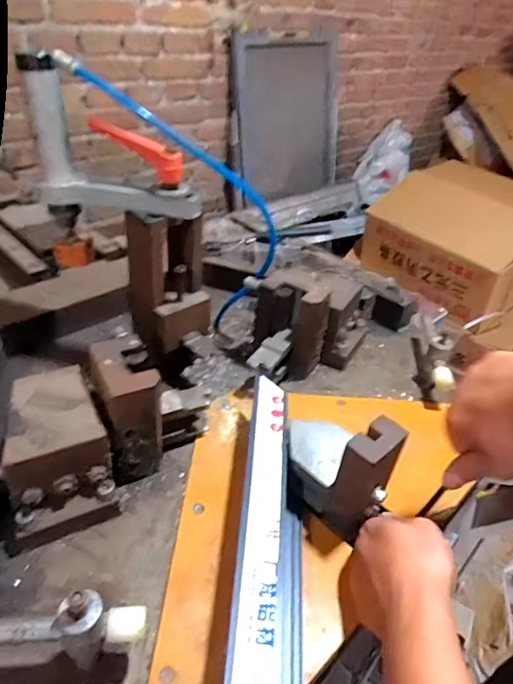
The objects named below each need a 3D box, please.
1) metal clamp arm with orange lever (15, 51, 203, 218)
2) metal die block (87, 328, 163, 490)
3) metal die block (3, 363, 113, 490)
[{"bbox_3d":[-0.143,-0.196,0.489,0.171,0.141,0.031,8,37,1],"label":"metal clamp arm with orange lever"},{"bbox_3d":[-0.131,0.069,0.487,0.056,0.125,0.085,-14,42,-26],"label":"metal die block"},{"bbox_3d":[-0.191,0.076,0.448,0.082,0.042,0.108,-13,41,-25],"label":"metal die block"}]

